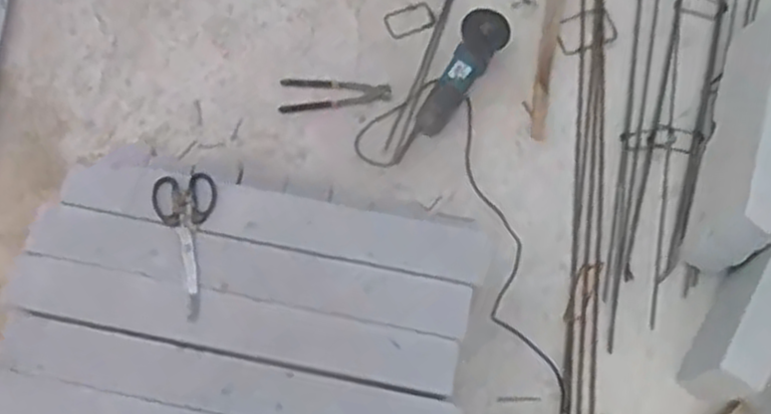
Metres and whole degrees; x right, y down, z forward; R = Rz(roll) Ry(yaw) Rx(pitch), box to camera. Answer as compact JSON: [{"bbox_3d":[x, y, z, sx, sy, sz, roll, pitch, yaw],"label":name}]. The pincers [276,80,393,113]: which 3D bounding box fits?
[{"bbox_3d":[-0.102,-0.234,1.599,0.223,0.027,0.078,-9,70,-6],"label":"pincers"}]

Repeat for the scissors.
[{"bbox_3d":[-0.264,0.052,1.062,0.080,0.022,0.200,-8,72,-2],"label":"scissors"}]

